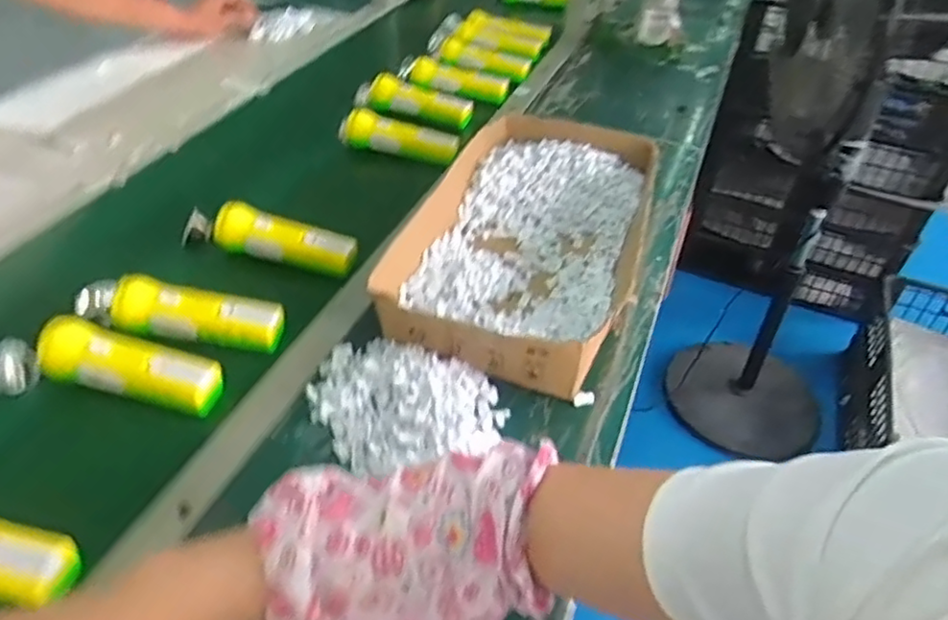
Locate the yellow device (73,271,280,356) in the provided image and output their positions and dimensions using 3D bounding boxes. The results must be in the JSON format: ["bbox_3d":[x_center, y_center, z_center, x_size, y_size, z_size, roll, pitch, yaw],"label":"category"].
[{"bbox_3d":[-0.308,0.000,0.680,0.221,0.039,0.057,4,42,1],"label":"yellow device"}]

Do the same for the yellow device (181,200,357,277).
[{"bbox_3d":[-0.248,-0.089,0.784,0.218,0.045,0.048,11,43,9],"label":"yellow device"}]

